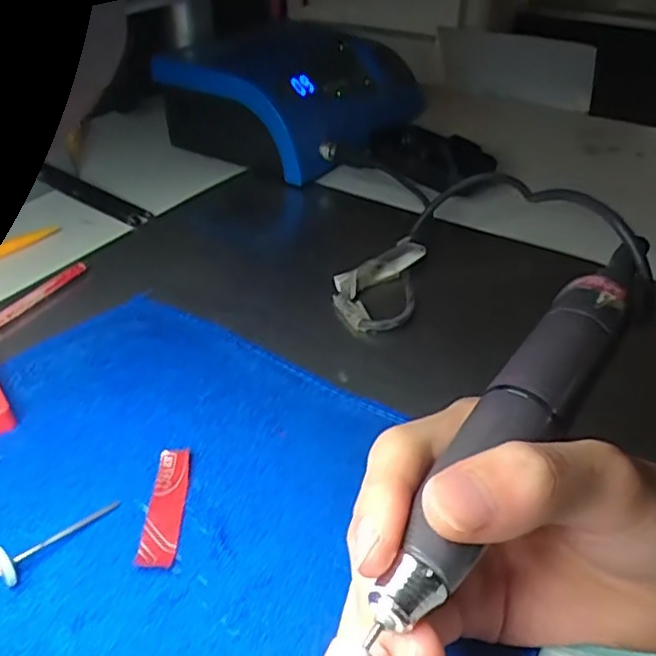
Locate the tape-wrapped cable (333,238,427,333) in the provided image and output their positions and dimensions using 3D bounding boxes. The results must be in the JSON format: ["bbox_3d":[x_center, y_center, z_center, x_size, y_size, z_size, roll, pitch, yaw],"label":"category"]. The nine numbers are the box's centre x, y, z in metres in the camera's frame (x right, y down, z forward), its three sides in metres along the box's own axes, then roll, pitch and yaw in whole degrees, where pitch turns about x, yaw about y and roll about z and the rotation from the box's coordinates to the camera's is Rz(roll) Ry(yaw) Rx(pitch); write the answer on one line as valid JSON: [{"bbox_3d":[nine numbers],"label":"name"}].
[{"bbox_3d":[0.029,-0.027,0.371,0.047,0.019,0.080,9,39,10],"label":"tape-wrapped cable"}]

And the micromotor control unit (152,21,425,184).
[{"bbox_3d":[-0.027,-0.214,0.563,0.180,0.086,0.203,19,42,21],"label":"micromotor control unit"}]

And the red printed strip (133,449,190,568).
[{"bbox_3d":[-0.066,0.072,0.253,0.015,0.004,0.055,1,38,-1],"label":"red printed strip"}]

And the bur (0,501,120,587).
[{"bbox_3d":[-0.104,0.077,0.237,0.011,0.014,0.047,26,45,28],"label":"bur"}]

